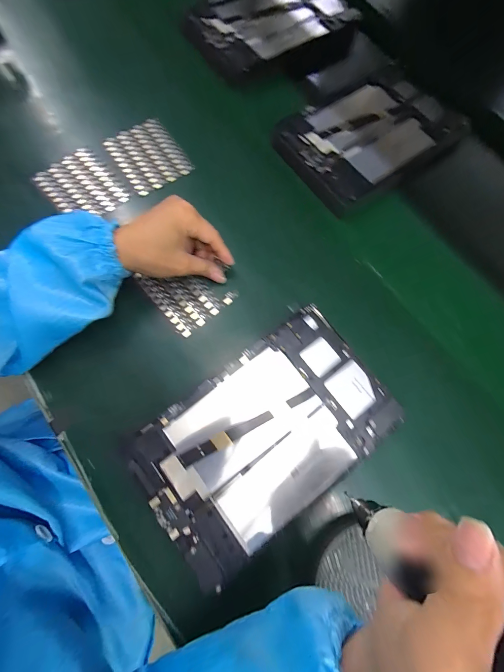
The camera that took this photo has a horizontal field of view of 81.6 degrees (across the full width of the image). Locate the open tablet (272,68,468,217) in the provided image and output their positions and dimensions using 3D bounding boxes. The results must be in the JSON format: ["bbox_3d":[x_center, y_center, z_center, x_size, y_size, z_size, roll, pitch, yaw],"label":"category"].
[{"bbox_3d":[0.166,-0.276,0.399,0.253,0.032,0.155,-34,79,-13],"label":"open tablet"}]

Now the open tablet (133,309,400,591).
[{"bbox_3d":[0.014,0.094,0.279,0.232,0.015,0.146,-34,79,-13],"label":"open tablet"}]

